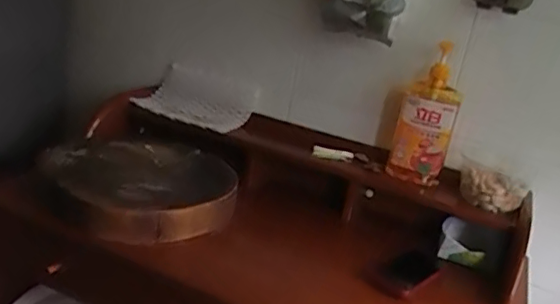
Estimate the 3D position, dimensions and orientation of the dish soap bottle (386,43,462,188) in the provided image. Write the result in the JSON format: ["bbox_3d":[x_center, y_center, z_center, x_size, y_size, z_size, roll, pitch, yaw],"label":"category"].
[{"bbox_3d":[0.263,-0.067,1.060,0.112,0.246,0.055,7,15,15],"label":"dish soap bottle"}]

